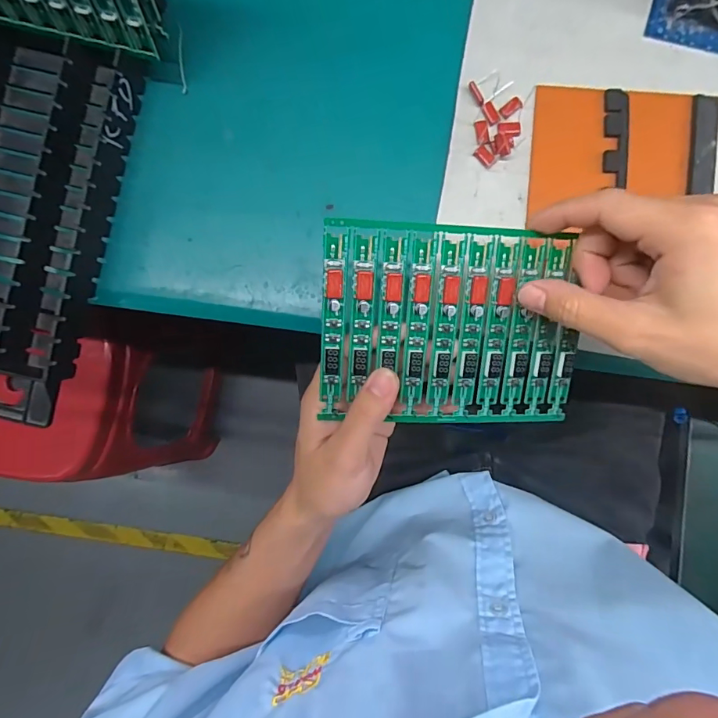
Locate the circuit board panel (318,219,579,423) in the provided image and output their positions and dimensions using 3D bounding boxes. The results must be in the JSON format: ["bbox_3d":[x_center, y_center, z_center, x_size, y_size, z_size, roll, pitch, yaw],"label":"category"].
[{"bbox_3d":[0.059,-0.017,0.271,0.158,0.007,0.119,1,107,-8],"label":"circuit board panel"}]

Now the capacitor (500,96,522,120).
[{"bbox_3d":[0.111,-0.183,0.323,0.017,0.004,0.009,-36,89,1],"label":"capacitor"}]

